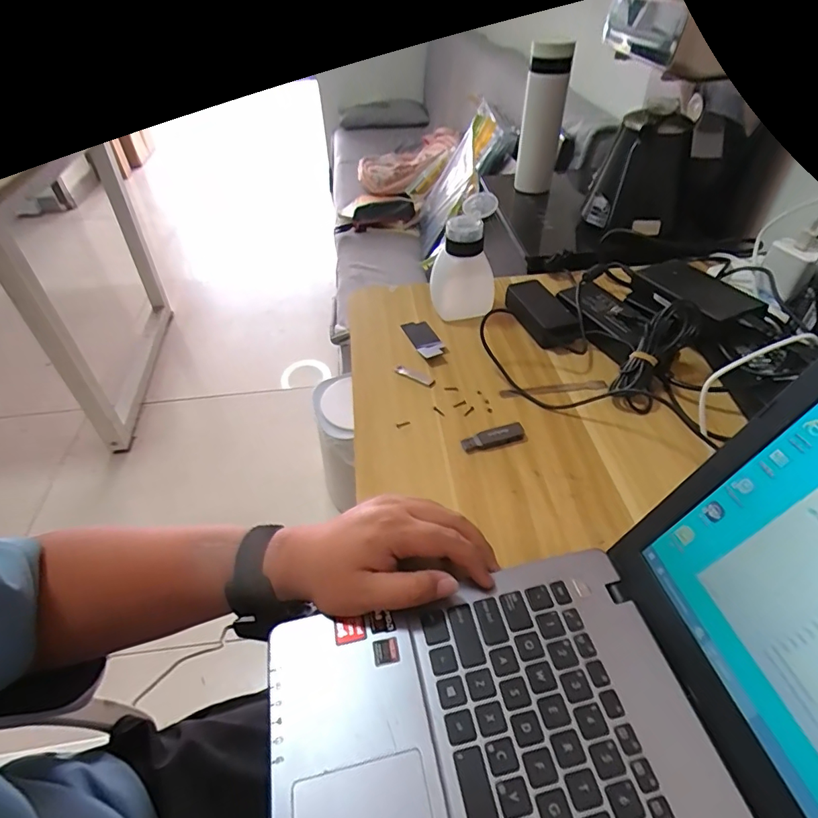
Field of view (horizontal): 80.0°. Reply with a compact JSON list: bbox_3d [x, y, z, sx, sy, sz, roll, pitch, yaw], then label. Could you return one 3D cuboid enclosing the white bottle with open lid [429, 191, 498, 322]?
[{"bbox_3d":[0.067,-0.183,0.599,0.080,0.126,0.084,3,44,5],"label":"white bottle with open lid"}]

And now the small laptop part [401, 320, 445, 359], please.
[{"bbox_3d":[0.018,-0.085,0.589,0.034,0.008,0.073,-17,46,-15],"label":"small laptop part"}]

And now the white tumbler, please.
[{"bbox_3d":[0.222,-0.479,0.805,0.060,0.194,0.074,14,46,15],"label":"white tumbler"}]

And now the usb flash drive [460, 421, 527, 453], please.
[{"bbox_3d":[0.082,0.028,0.471,0.062,0.012,0.018,-12,45,-10],"label":"usb flash drive"}]

